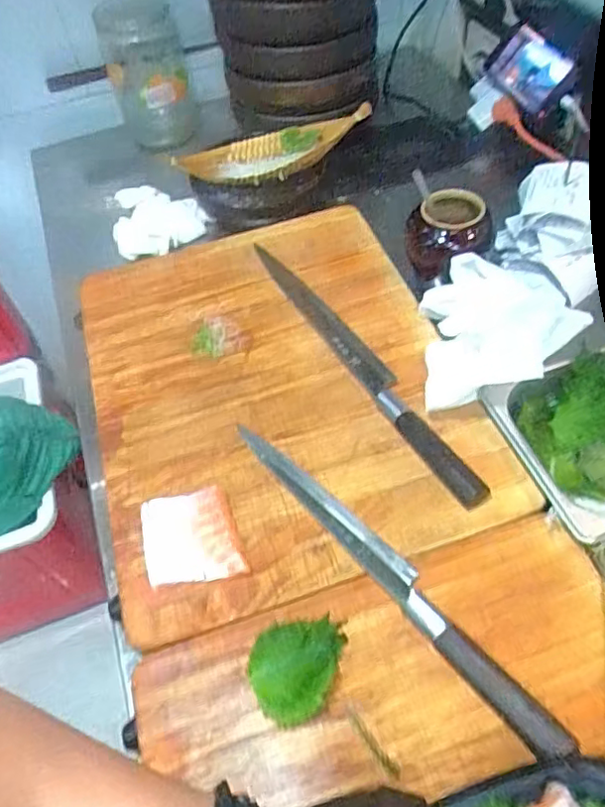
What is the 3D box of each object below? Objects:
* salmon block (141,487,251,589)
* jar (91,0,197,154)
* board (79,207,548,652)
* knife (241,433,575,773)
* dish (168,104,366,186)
[{"bbox_3d":[-0.100,0.117,0.523,0.080,0.013,0.091,-17,52,-7],"label":"salmon block"},{"bbox_3d":[-0.258,-0.550,1.010,0.127,0.203,0.115,-18,54,-6],"label":"jar"},{"bbox_3d":[-0.037,-0.031,0.640,0.368,0.018,0.480,-16,52,-7],"label":"board"},{"bbox_3d":[0.065,0.128,0.495,0.035,0.022,0.357,-34,56,-19],"label":"knife"},{"bbox_3d":[-0.046,-0.362,0.853,0.286,0.057,0.097,-10,52,-2],"label":"dish"}]

